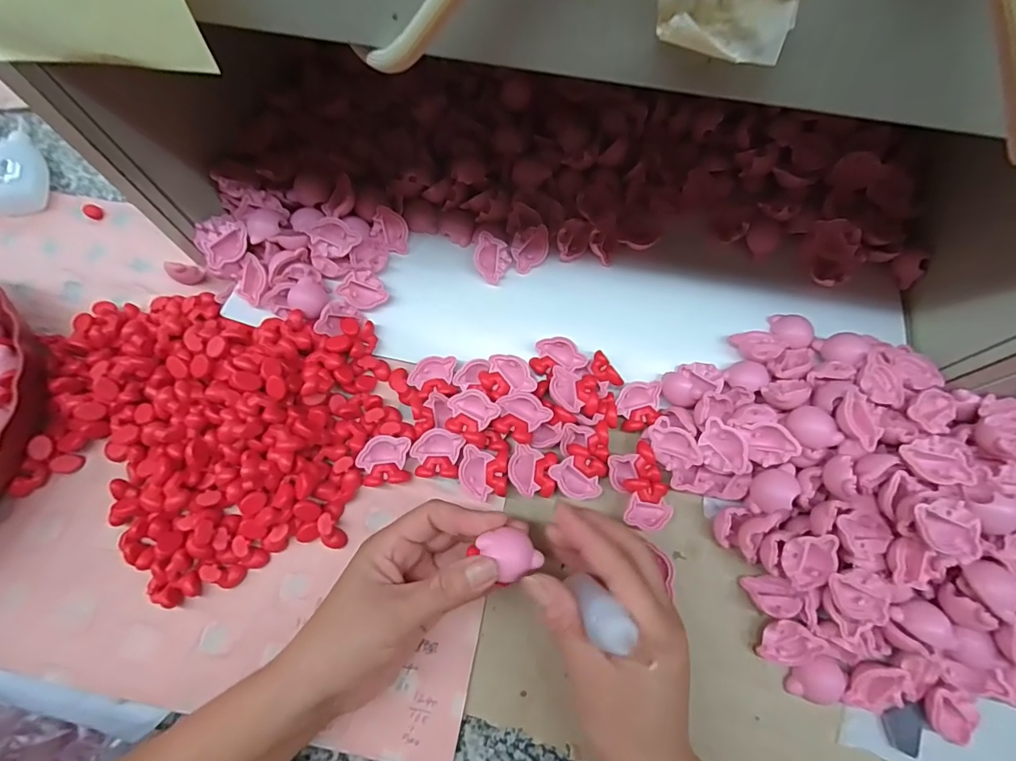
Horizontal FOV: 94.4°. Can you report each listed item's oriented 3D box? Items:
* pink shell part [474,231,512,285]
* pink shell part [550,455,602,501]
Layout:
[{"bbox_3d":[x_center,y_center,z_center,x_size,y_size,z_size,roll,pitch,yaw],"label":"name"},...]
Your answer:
[{"bbox_3d":[-0.013,-0.095,0.370,0.028,0.007,0.033,21,94,-13],"label":"pink shell part"},{"bbox_3d":[0.047,0.070,0.326,0.037,0.013,0.022,36,74,12],"label":"pink shell part"}]

